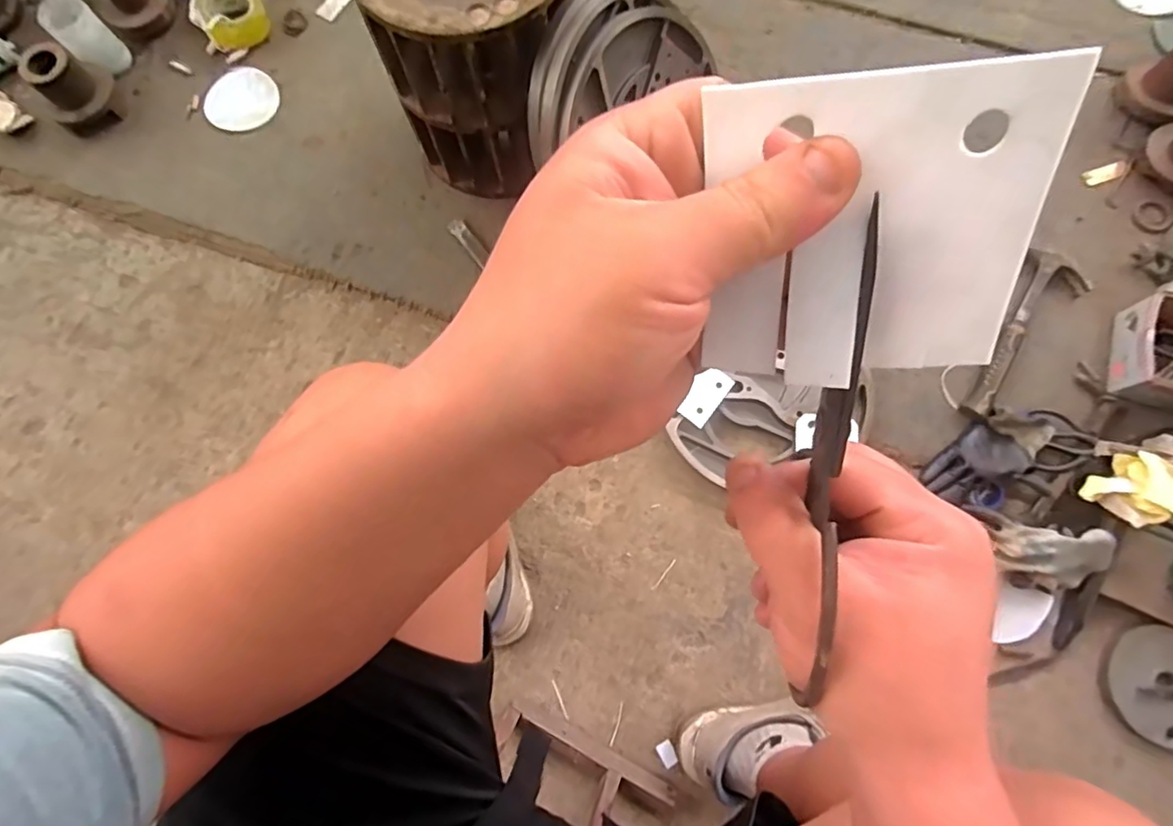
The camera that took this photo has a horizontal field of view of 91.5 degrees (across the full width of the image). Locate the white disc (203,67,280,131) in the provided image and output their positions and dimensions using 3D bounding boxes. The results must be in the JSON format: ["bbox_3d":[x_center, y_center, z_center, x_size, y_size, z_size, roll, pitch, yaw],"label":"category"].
[{"bbox_3d":[-0.610,-0.554,1.008,0.125,0.017,0.124,0,76,-1],"label":"white disc"}]

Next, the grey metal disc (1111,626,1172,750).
[{"bbox_3d":[0.825,0.388,0.808,0.145,0.008,0.154,0,76,-1],"label":"grey metal disc"}]

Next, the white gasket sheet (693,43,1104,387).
[{"bbox_3d":[0.082,-0.050,0.167,0.089,0.087,0.016,1,34,13],"label":"white gasket sheet"}]

